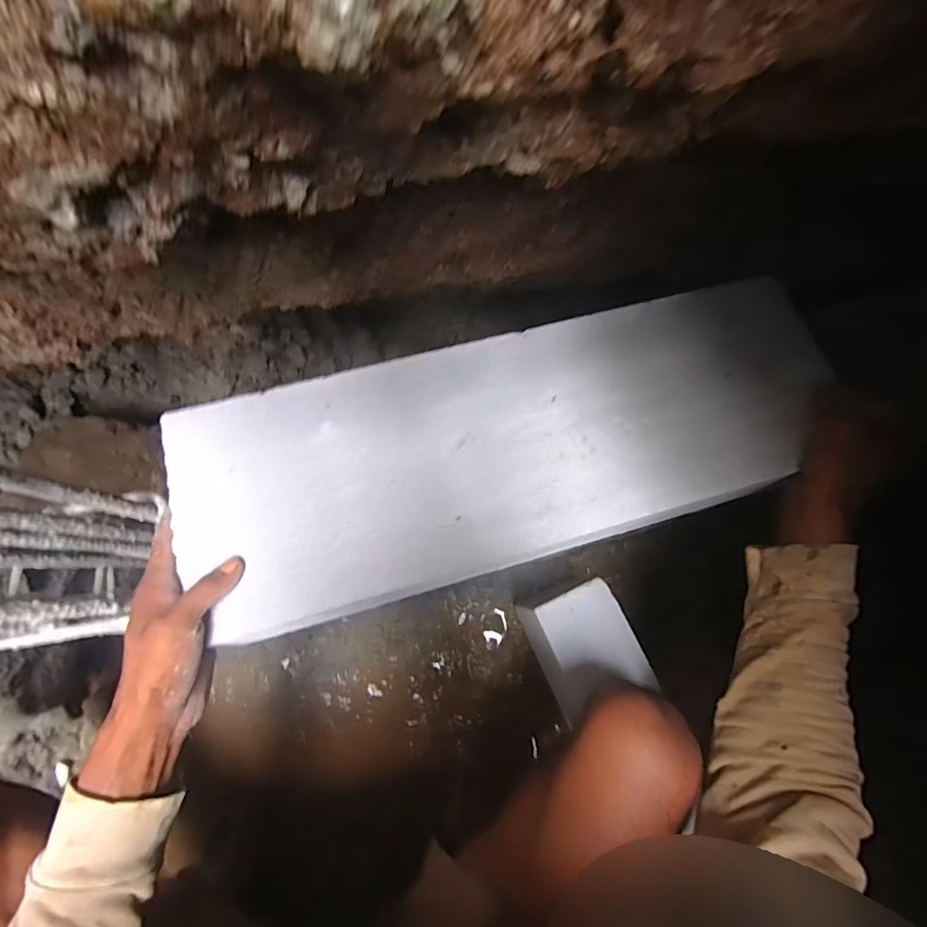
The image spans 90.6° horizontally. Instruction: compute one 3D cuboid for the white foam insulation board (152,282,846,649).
[{"bbox_3d":[0.054,-0.025,0.403,0.576,0.018,0.196,-15,76,-7],"label":"white foam insulation board"}]

